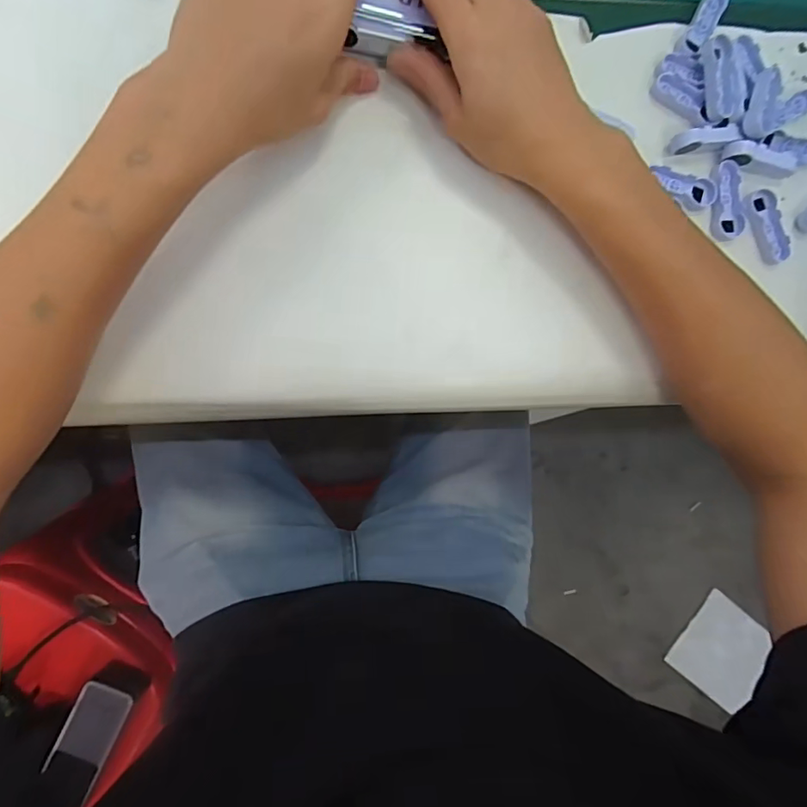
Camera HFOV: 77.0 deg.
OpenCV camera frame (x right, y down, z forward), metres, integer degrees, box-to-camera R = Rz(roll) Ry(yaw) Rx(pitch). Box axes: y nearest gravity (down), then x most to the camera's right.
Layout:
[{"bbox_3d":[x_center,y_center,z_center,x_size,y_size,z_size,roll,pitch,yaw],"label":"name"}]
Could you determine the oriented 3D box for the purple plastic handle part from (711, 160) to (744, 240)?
[{"bbox_3d":[0.216,-0.136,0.340,0.019,0.011,0.050,-8,89,-7],"label":"purple plastic handle part"}]

